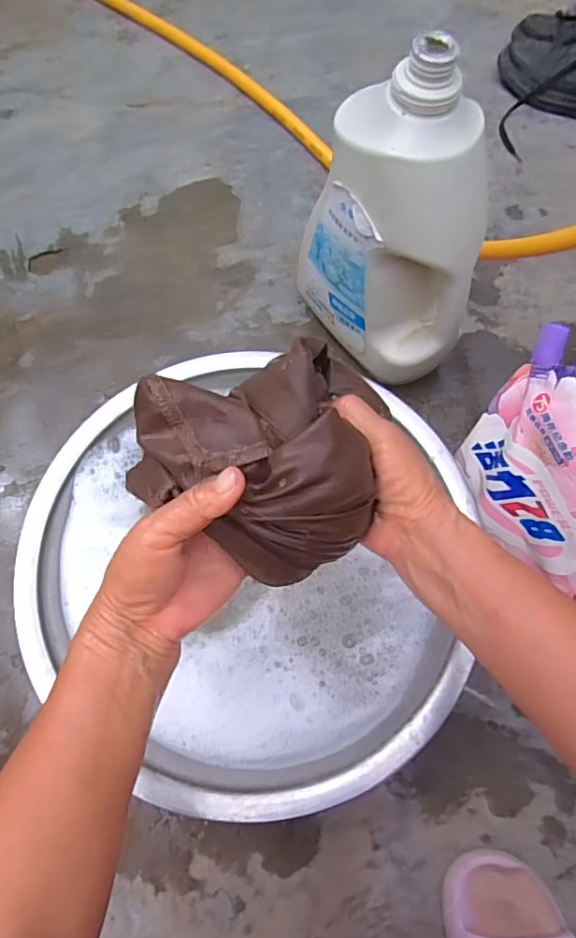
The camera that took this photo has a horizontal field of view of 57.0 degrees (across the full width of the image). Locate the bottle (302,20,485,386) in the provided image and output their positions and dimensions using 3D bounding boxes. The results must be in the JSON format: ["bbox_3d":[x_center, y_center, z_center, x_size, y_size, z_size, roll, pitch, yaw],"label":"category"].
[{"bbox_3d":[0.109,-0.231,0.548,0.101,0.316,0.200,-39,73,-14],"label":"bottle"}]

